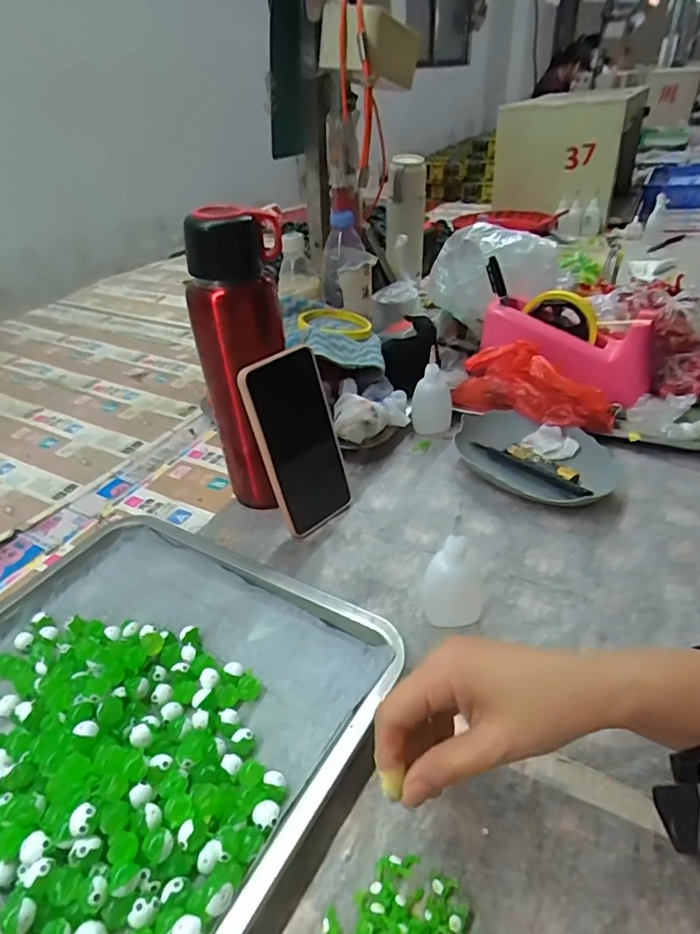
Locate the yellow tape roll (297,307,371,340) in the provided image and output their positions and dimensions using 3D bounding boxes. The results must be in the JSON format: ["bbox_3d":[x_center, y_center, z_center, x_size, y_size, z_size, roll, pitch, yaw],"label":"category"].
[{"bbox_3d":[-0.021,-0.183,0.706,0.087,0.017,0.101,-11,36,-9],"label":"yellow tape roll"}]

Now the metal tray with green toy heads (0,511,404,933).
[{"bbox_3d":[-0.160,0.150,0.383,0.343,0.034,0.259,16,40,27],"label":"metal tray with green toy heads"}]

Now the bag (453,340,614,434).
[{"bbox_3d":[0.196,-0.088,0.599,0.166,0.069,0.040,21,43,32],"label":"bag"}]

